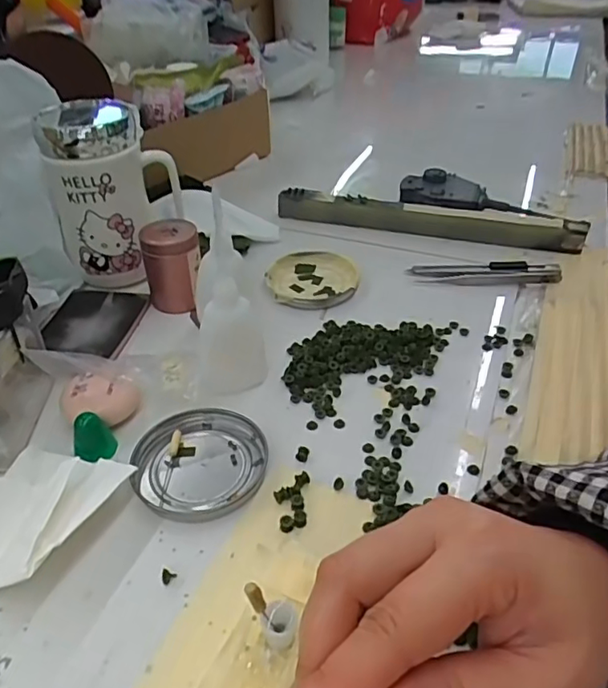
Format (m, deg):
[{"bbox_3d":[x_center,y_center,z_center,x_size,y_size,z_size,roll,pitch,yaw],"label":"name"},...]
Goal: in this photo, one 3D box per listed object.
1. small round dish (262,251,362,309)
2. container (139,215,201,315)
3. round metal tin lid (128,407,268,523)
[{"bbox_3d":[0.007,-0.058,0.505,0.077,0.009,0.087,5,39,5],"label":"small round dish"},{"bbox_3d":[-0.106,-0.064,0.466,0.043,0.061,0.041,0,39,0],"label":"container"},{"bbox_3d":[-0.064,0.070,0.346,0.077,0.009,0.077,0,39,0],"label":"round metal tin lid"}]

